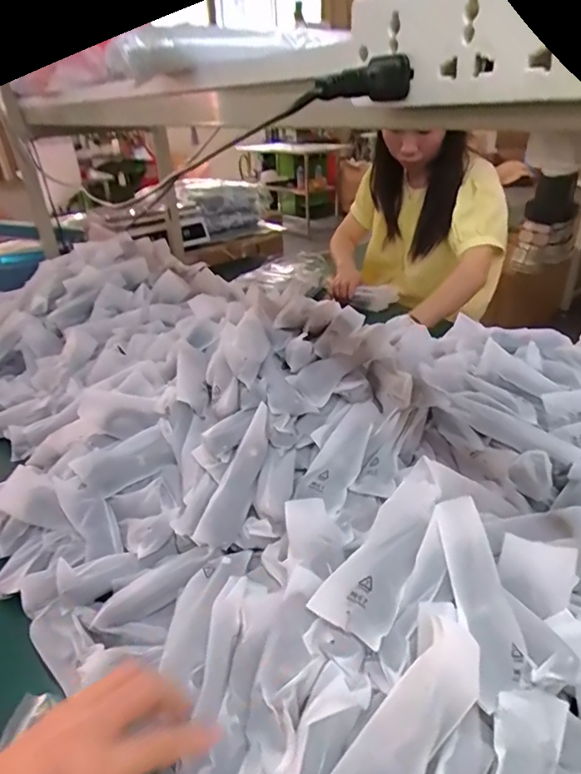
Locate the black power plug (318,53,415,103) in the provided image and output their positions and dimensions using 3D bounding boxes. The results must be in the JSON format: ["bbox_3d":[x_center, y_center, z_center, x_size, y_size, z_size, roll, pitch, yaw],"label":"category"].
[{"bbox_3d":[0.035,-0.143,0.232,0.050,0.018,0.015,-25,37,-34],"label":"black power plug"}]

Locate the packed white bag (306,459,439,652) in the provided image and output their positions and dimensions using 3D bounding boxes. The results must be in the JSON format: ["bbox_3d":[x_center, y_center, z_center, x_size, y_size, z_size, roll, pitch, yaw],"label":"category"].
[{"bbox_3d":[0.087,0.133,0.433,0.059,0.014,0.171,18,49,32],"label":"packed white bag"}]

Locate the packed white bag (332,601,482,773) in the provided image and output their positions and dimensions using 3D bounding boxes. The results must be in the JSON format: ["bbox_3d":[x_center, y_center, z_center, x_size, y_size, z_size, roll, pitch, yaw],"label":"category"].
[{"bbox_3d":[0.080,0.233,0.339,0.057,0.036,0.158,25,78,39],"label":"packed white bag"}]

